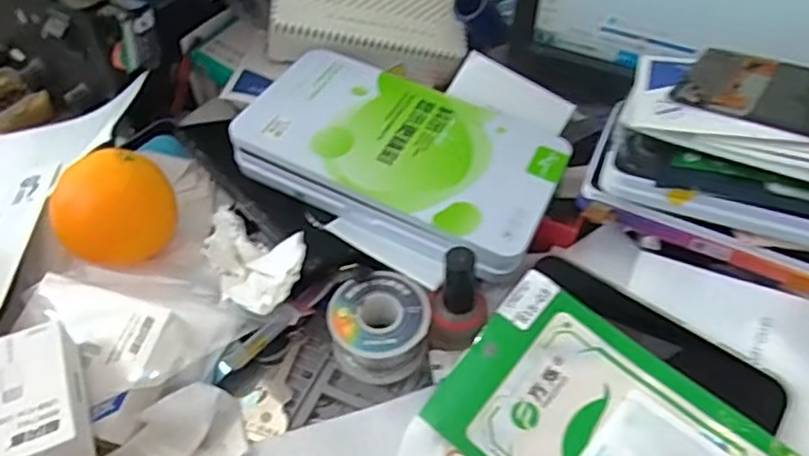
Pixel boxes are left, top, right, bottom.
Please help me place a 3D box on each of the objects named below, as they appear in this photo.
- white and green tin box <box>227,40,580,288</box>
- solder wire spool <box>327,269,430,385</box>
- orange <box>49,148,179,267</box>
[{"bbox_3d":[-0.003,-0.053,0.386,0.188,0.019,0.111,24,59,19],"label":"white and green tin box"},{"bbox_3d":[-0.014,0.055,0.356,0.053,0.038,0.051,0,48,0],"label":"solder wire spool"},{"bbox_3d":[-0.170,-0.012,0.376,0.068,0.056,0.056,-30,55,-25],"label":"orange"}]

